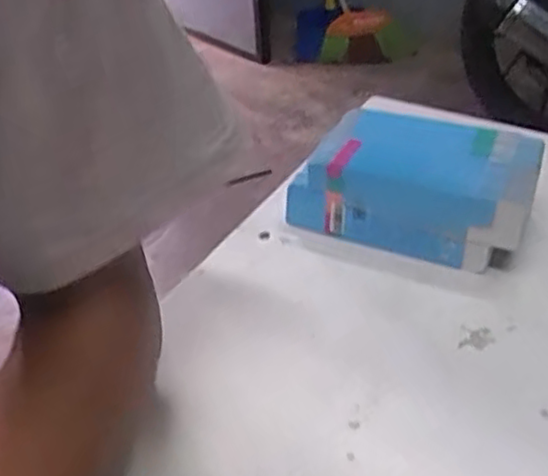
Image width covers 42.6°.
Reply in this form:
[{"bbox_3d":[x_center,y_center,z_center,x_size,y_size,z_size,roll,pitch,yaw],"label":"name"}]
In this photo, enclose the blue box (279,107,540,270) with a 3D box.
[{"bbox_3d":[0.103,-0.041,0.524,0.168,0.063,0.102,13,40,19],"label":"blue box"}]

